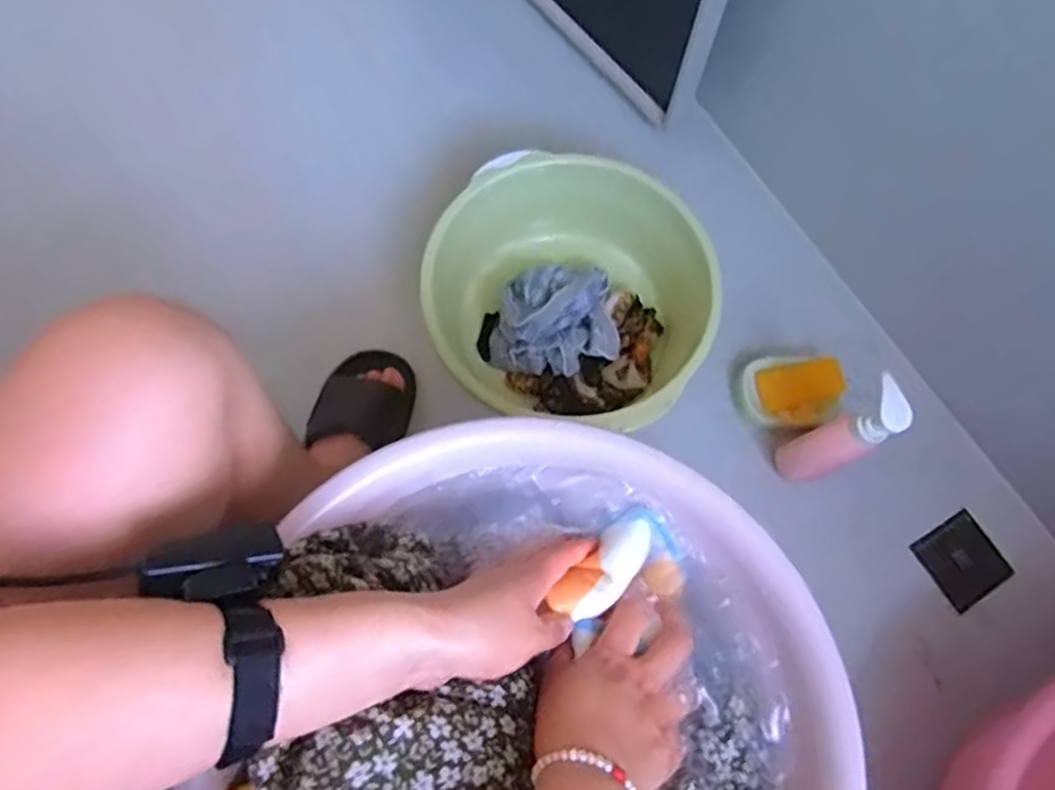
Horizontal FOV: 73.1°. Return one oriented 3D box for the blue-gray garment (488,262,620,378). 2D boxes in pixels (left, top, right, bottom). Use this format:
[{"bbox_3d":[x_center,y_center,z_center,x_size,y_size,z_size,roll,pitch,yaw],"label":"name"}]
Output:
[{"bbox_3d":[0.042,-0.098,0.910,0.155,0.083,0.147,1,73,-2],"label":"blue-gray garment"}]

